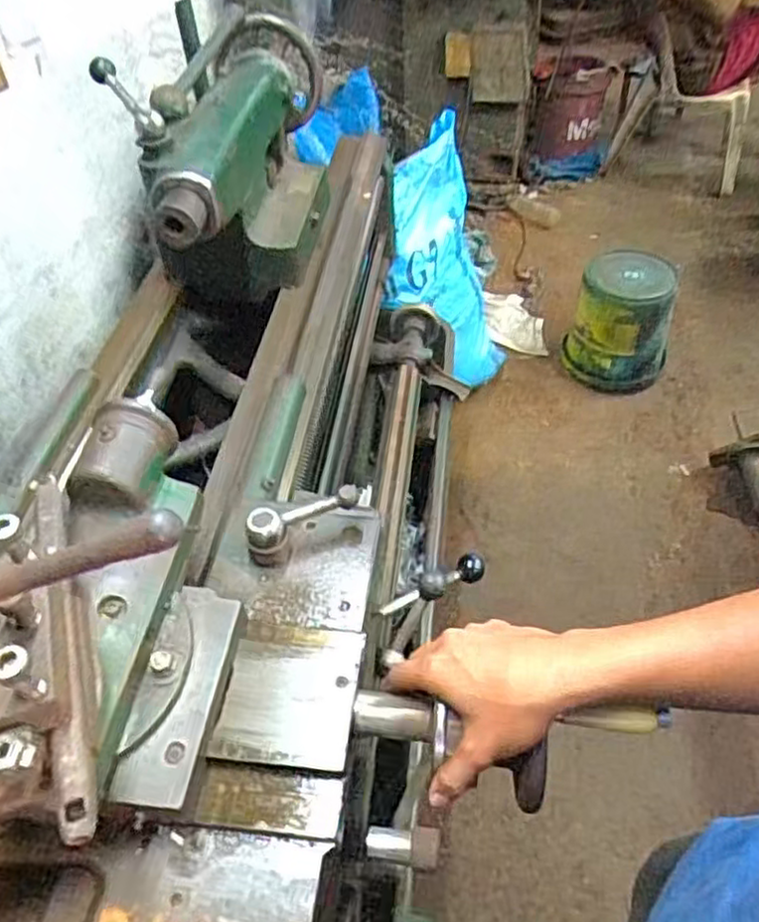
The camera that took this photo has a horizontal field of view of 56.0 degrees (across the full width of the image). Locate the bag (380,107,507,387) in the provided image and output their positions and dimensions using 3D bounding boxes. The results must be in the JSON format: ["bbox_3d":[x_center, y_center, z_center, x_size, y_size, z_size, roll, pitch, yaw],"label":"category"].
[{"bbox_3d":[0.177,-0.455,1.825,0.162,0.684,0.378,31,55,28],"label":"bag"}]

